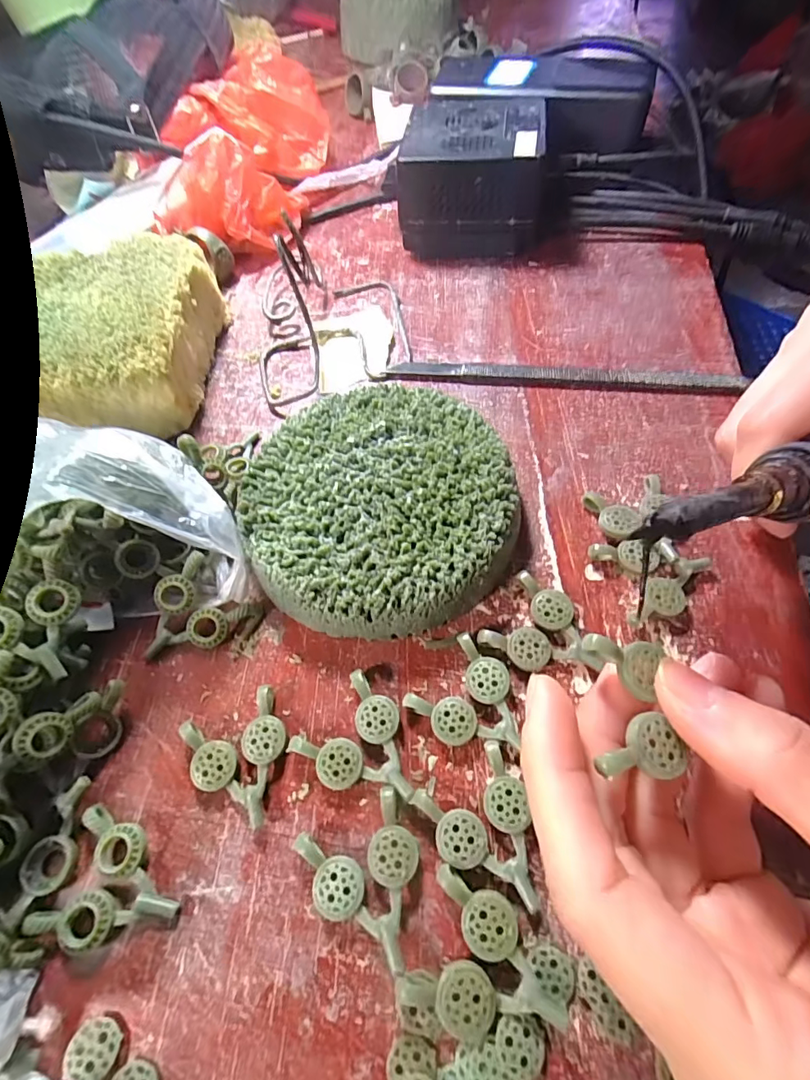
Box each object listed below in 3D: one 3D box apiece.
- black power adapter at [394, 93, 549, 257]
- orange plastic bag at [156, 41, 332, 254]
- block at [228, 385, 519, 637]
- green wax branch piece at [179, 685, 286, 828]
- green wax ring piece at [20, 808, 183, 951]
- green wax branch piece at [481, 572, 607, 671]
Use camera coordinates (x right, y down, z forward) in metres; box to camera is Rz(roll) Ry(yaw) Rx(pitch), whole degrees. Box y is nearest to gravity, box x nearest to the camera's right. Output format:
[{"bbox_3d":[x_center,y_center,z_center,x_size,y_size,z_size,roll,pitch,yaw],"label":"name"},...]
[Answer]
[{"bbox_3d":[0.039,-0.211,0.272,0.074,0.052,0.073,5,60,7],"label":"black power adapter"},{"bbox_3d":[-0.100,-0.237,0.292,0.089,0.062,0.141,1,60,5],"label":"orange plastic bag"},{"bbox_3d":[-0.009,-0.015,0.178,0.098,0.025,0.103,-2,60,3],"label":"block"},{"bbox_3d":[-0.051,0.068,0.145,0.029,0.007,0.036,-23,61,-9],"label":"green wax branch piece"},{"bbox_3d":[-0.081,0.097,0.131,0.037,0.007,0.029,16,62,13],"label":"green wax ring piece"},{"bbox_3d":[0.048,0.032,0.157,0.036,0.006,0.029,30,66,20],"label":"green wax branch piece"}]

